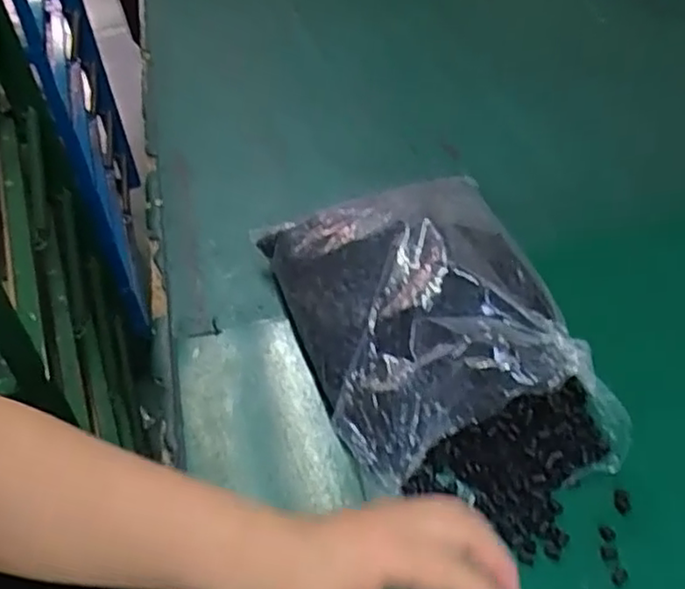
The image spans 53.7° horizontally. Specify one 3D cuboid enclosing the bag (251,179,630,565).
[{"bbox_3d":[0.063,0.022,0.489,0.174,0.087,0.323,-16,44,-11],"label":"bag"}]

